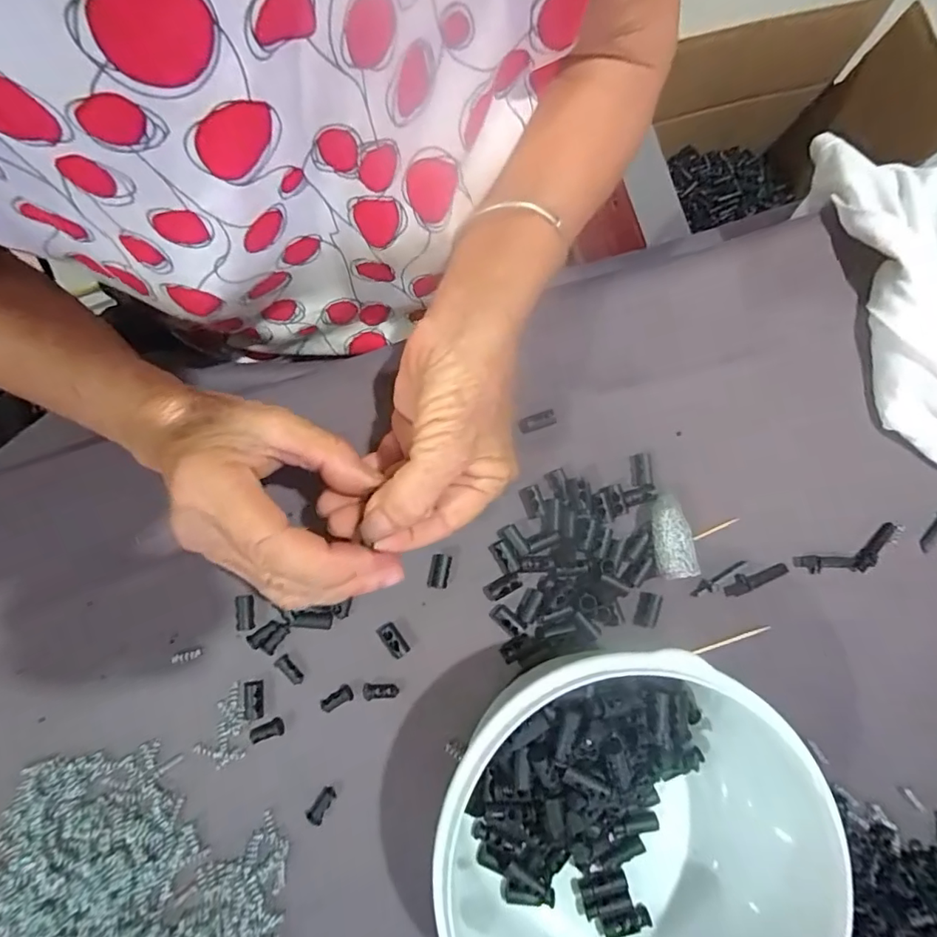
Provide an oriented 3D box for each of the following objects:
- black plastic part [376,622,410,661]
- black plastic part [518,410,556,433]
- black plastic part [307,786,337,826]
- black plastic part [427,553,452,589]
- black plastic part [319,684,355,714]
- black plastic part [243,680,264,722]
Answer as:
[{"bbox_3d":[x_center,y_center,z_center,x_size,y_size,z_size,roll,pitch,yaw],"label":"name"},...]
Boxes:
[{"bbox_3d":[-0.041,0.093,0.281,0.012,0.008,0.019,-35,82,-7],"label":"black plastic part"},{"bbox_3d":[0.039,-0.027,0.301,0.021,0.007,0.009,-18,81,-5],"label":"black plastic part"},{"bbox_3d":[-0.076,0.174,0.266,0.009,0.005,0.018,30,80,4],"label":"black plastic part"},{"bbox_3d":[-0.016,0.057,0.289,0.011,0.010,0.018,10,80,0],"label":"black plastic part"},{"bbox_3d":[-0.070,0.123,0.275,0.018,0.006,0.009,-33,82,-7],"label":"black plastic part"},{"bbox_3d":[-0.113,0.122,0.272,0.010,0.004,0.019,-7,80,-3],"label":"black plastic part"}]

